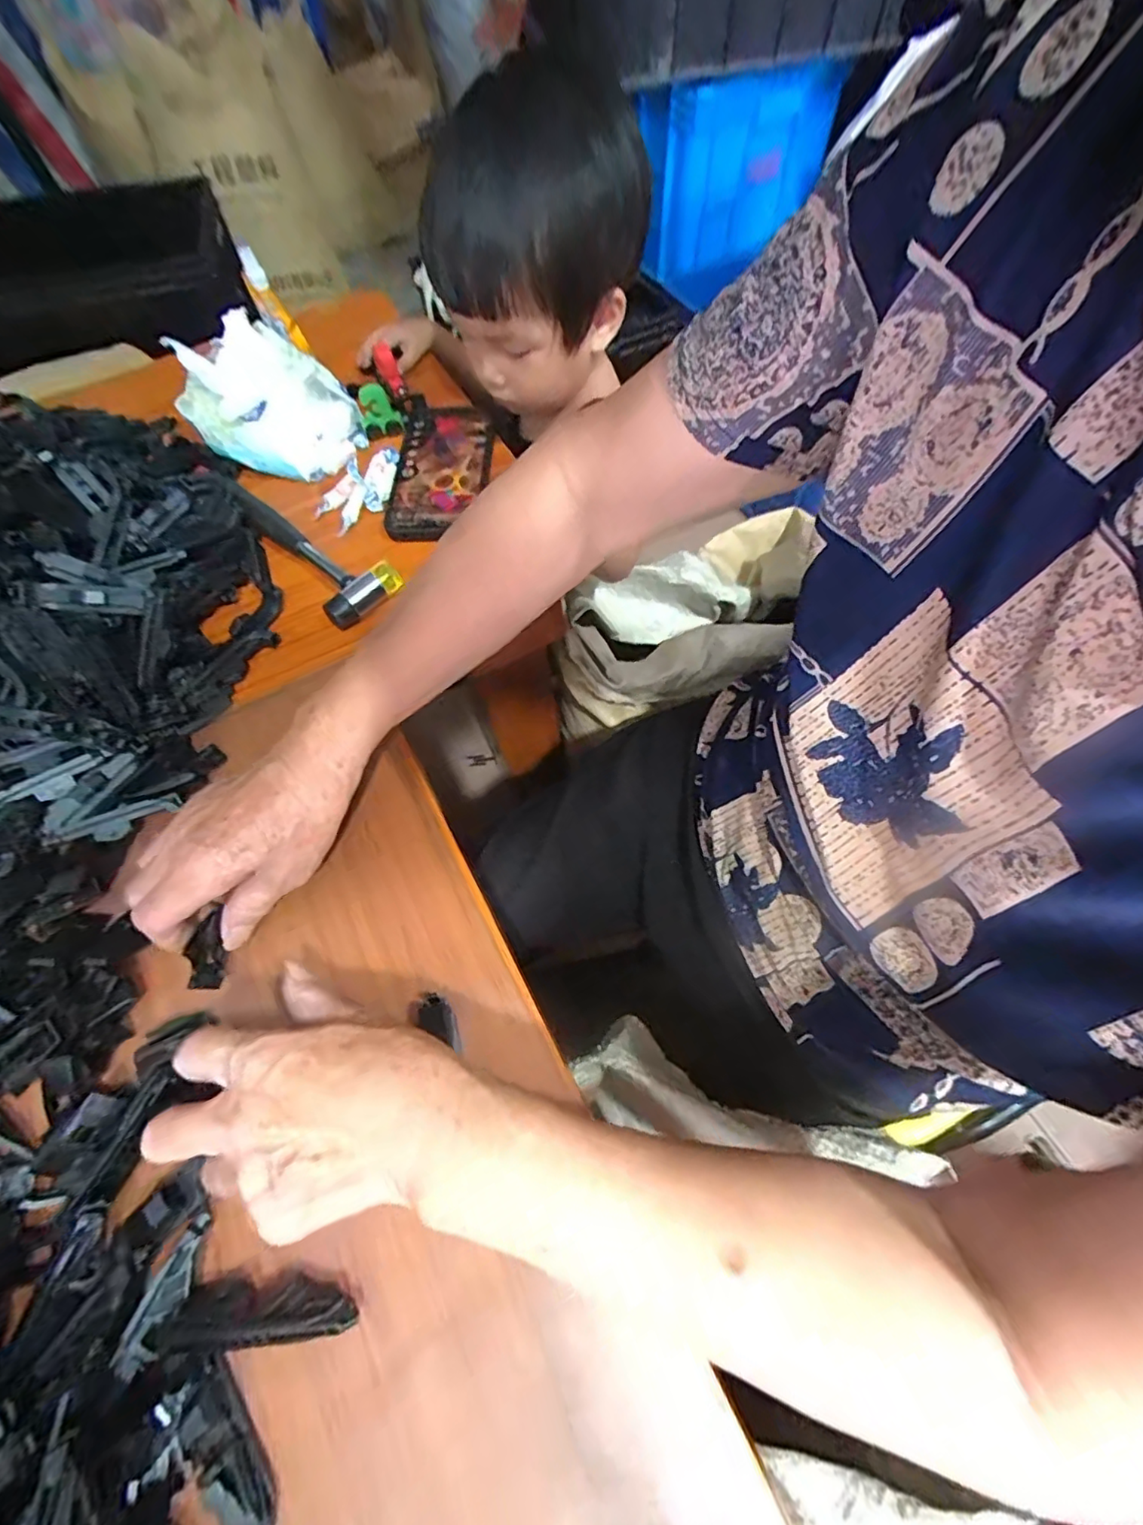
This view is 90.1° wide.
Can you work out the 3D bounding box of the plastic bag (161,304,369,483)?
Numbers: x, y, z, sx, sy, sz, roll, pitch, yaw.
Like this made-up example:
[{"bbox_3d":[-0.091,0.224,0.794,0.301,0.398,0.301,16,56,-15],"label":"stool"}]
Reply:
[{"bbox_3d":[-0.263,-0.310,0.492,0.138,0.089,0.090,-26,66,-11],"label":"plastic bag"}]

